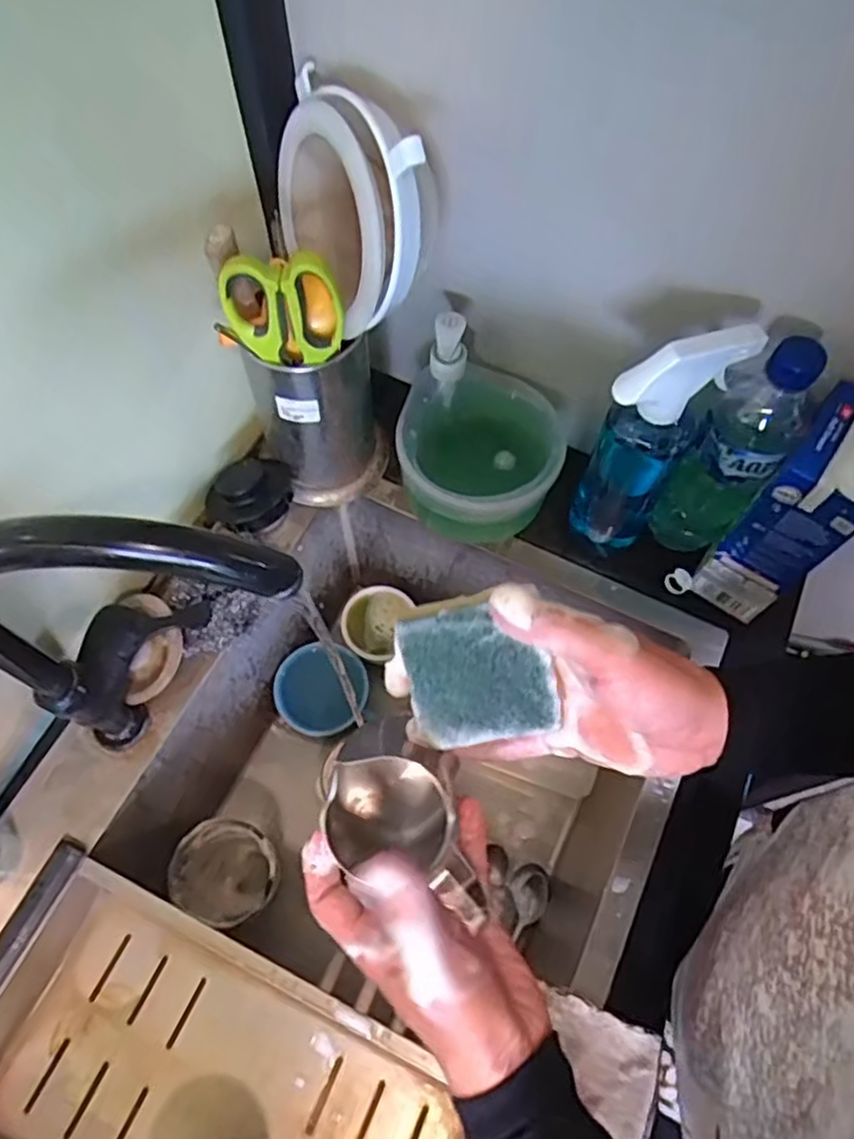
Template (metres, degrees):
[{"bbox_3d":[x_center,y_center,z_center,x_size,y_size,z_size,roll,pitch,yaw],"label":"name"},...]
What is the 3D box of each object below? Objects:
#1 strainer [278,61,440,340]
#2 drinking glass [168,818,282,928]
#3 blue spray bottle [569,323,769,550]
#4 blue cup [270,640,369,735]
[{"bbox_3d":[-0.047,-0.245,0.471,0.083,0.133,0.140,-19,58,-13],"label":"strainer"},{"bbox_3d":[-0.184,0.278,0.651,0.085,0.119,0.080,0,64,-1],"label":"drinking glass"},{"bbox_3d":[0.164,-0.090,0.530,0.071,0.219,0.051,17,65,7],"label":"blue spray bottle"},{"bbox_3d":[-0.112,0.121,0.741,0.090,0.070,0.091,-13,92,-10],"label":"blue cup"}]

